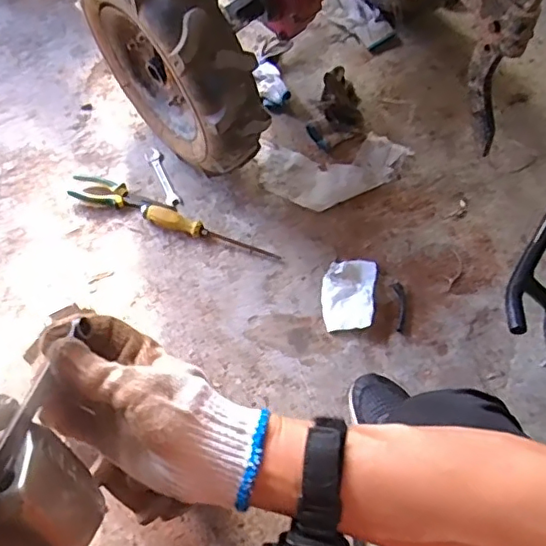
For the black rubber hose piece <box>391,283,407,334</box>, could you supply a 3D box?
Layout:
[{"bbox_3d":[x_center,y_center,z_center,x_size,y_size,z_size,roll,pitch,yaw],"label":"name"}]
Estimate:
[{"bbox_3d":[0.255,0.069,1.117,0.028,0.015,0.102,-4,66,-1],"label":"black rubber hose piece"}]

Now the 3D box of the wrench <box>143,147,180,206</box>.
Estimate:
[{"bbox_3d":[-0.240,-0.208,1.211,0.033,0.011,0.151,-24,68,-9],"label":"wrench"}]

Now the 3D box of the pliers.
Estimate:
[{"bbox_3d":[-0.331,-0.160,1.173,0.190,0.021,0.062,15,67,7],"label":"pliers"}]

